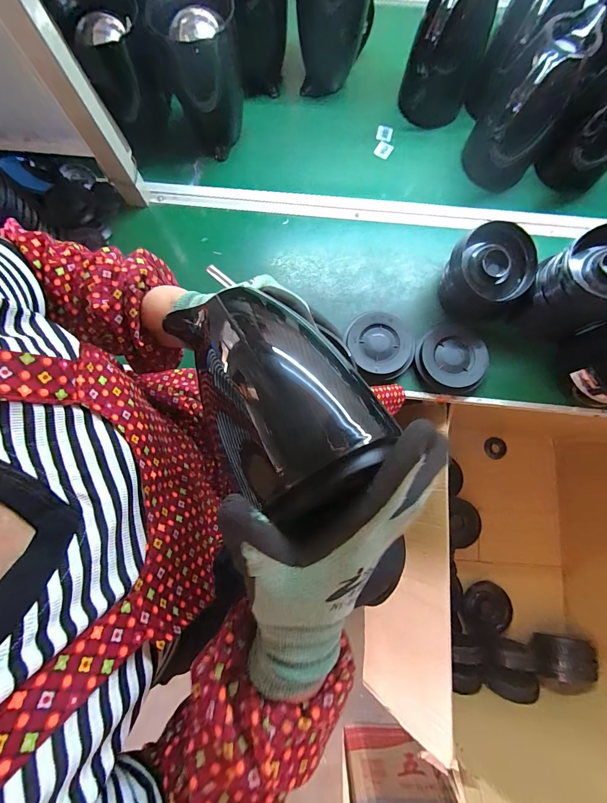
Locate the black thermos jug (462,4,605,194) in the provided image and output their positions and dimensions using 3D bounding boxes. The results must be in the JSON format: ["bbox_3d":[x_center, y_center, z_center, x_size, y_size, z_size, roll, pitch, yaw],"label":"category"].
[{"bbox_3d":[0.374,-0.479,0.560,0.123,0.207,0.130,10,79,2],"label":"black thermos jug"}]

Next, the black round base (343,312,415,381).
[{"bbox_3d":[0.134,-0.097,0.570,0.105,0.030,0.116,-26,80,-5],"label":"black round base"}]

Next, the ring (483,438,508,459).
[{"bbox_3d":[0.541,0.132,0.927,0.055,0.006,0.062,-12,97,27],"label":"ring"}]

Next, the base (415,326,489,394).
[{"bbox_3d":[0.249,-0.071,0.560,0.115,0.029,0.109,0,79,0],"label":"base"}]

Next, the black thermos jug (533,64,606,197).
[{"bbox_3d":[0.503,-0.469,0.552,0.118,0.191,0.147,42,82,8],"label":"black thermos jug"}]

